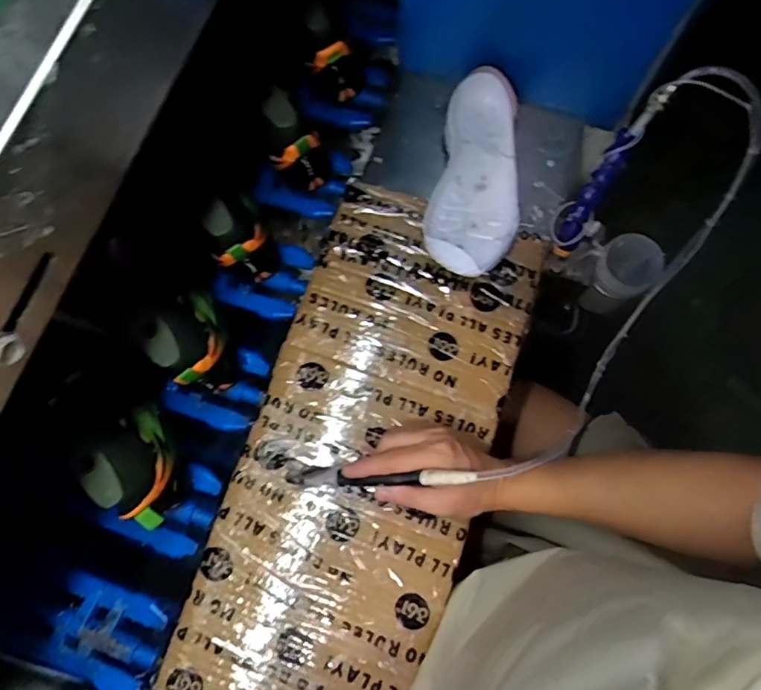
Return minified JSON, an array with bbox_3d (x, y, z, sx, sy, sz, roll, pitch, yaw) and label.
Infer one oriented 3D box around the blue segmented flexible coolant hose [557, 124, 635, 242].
[{"bbox_3d":[0.218,-0.156,0.550,0.022,0.123,0.020,30,40,8],"label":"blue segmented flexible coolant hose"}]

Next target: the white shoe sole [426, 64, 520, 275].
[{"bbox_3d":[0.112,-0.191,0.610,0.100,0.045,0.252,11,76,4],"label":"white shoe sole"}]

